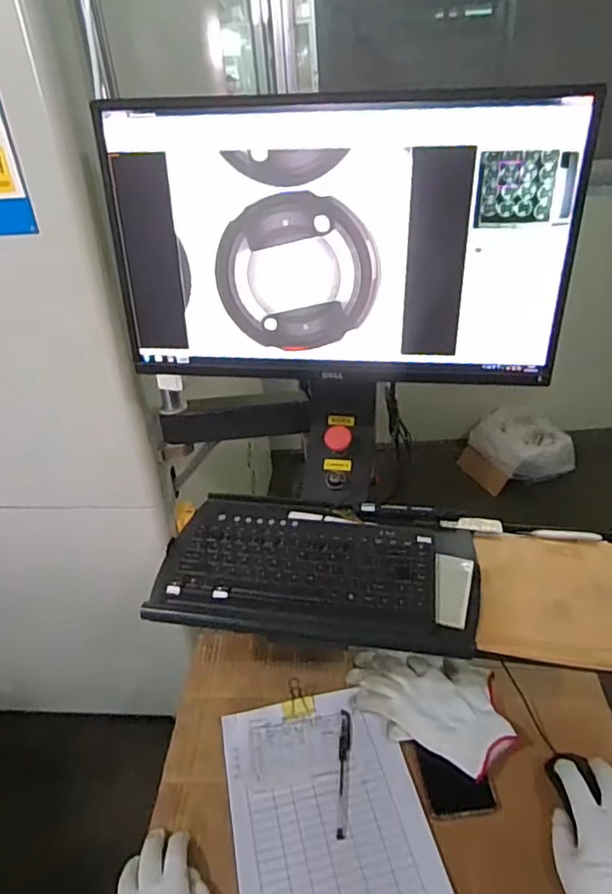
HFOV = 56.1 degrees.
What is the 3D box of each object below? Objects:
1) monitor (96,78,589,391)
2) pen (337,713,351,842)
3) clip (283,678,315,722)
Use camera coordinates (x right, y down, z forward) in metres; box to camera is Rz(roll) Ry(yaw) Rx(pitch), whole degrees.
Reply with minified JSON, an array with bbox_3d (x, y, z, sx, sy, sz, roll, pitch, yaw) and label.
[{"bbox_3d":[0.036,-0.235,0.692,0.539,0.316,0.042,1,33,8],"label":"monitor"},{"bbox_3d":[0.045,0.386,0.688,0.013,0.005,0.148,0,33,6],"label":"pen"},{"bbox_3d":[-0.011,0.334,0.764,0.040,0.017,0.052,-6,33,-3],"label":"clip"}]

